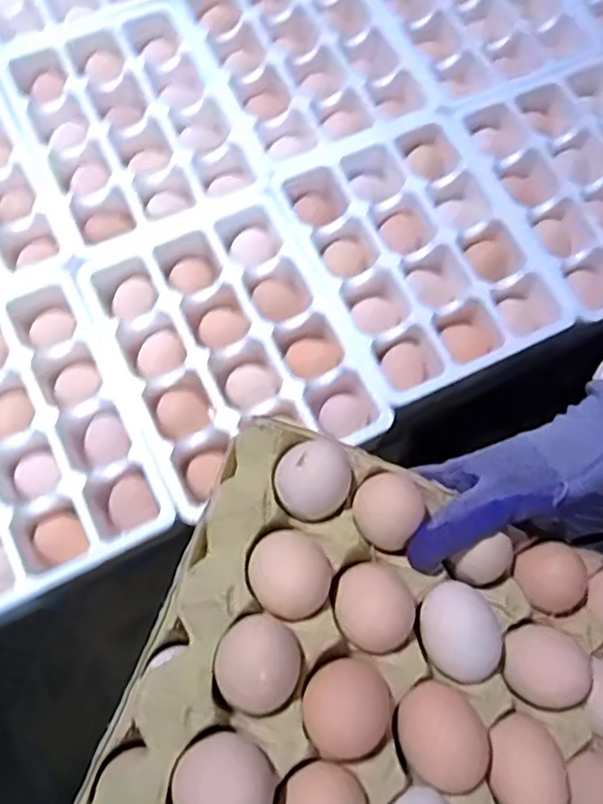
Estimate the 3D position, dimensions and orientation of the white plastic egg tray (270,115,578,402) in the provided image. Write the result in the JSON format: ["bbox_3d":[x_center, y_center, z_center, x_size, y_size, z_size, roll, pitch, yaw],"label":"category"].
[{"bbox_3d":[0.103,-0.133,0.566,0.186,0.048,0.239,-25,78,-4],"label":"white plastic egg tray"}]

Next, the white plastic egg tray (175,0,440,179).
[{"bbox_3d":[-0.004,-0.348,0.626,0.212,0.047,0.263,-24,78,-4],"label":"white plastic egg tray"}]

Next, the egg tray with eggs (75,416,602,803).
[{"bbox_3d":[0.045,0.179,0.291,0.270,0.078,0.284,21,73,5],"label":"egg tray with eggs"}]

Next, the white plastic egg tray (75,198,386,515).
[{"bbox_3d":[-0.061,-0.046,0.530,0.189,0.045,0.238,-24,75,-9],"label":"white plastic egg tray"}]

